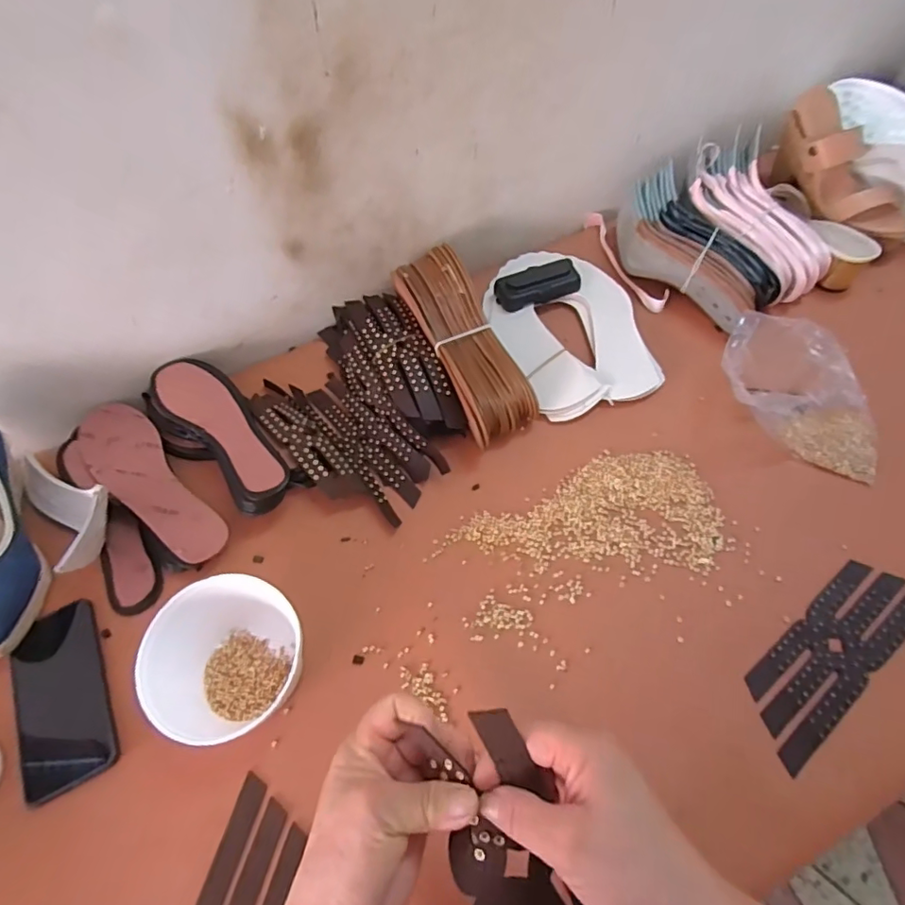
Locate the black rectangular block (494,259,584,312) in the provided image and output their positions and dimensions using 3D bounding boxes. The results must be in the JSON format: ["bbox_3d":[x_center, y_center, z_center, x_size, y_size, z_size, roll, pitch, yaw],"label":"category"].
[{"bbox_3d":[0.110,-0.217,0.690,0.107,0.016,0.053,-18,61,-7],"label":"black rectangular block"}]

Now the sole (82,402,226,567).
[{"bbox_3d":[-0.326,0.030,0.572,0.069,0.025,0.234,-39,65,-17],"label":"sole"}]

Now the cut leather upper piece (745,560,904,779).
[{"bbox_3d":[0.338,0.175,0.477,0.209,0.006,0.069,-38,62,-16],"label":"cut leather upper piece"}]

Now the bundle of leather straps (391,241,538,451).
[{"bbox_3d":[0.012,-0.126,0.617,0.079,0.065,0.245,-23,62,-10],"label":"bundle of leather straps"}]

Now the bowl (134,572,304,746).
[{"bbox_3d":[-0.193,0.169,0.464,0.105,0.093,0.114,-1,60,3],"label":"bowl"}]

